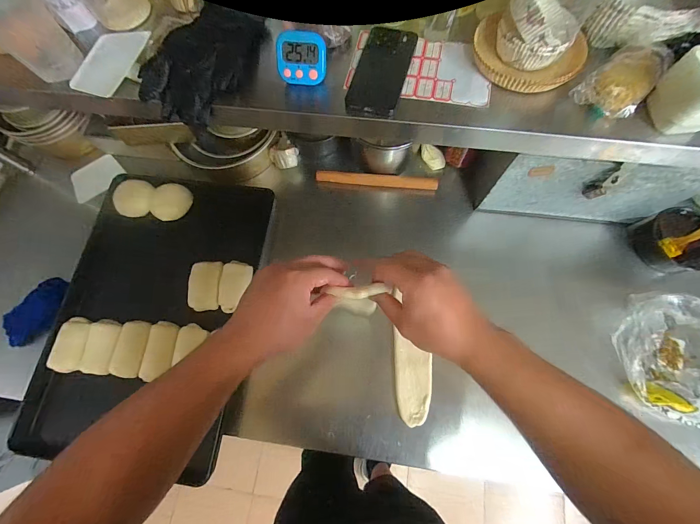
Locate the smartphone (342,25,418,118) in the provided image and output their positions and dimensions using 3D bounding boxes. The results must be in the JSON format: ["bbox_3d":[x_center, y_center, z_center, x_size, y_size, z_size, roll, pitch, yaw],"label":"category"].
[{"bbox_3d":[0.046,-0.279,0.460,0.075,0.015,0.154,15,75,6],"label":"smartphone"}]

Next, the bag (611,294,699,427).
[{"bbox_3d":[0.626,0.186,0.582,0.198,0.101,0.251,-16,74,-3],"label":"bag"}]

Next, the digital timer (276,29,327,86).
[{"bbox_3d":[-0.068,-0.286,0.440,0.068,0.013,0.064,5,118,2],"label":"digital timer"}]

